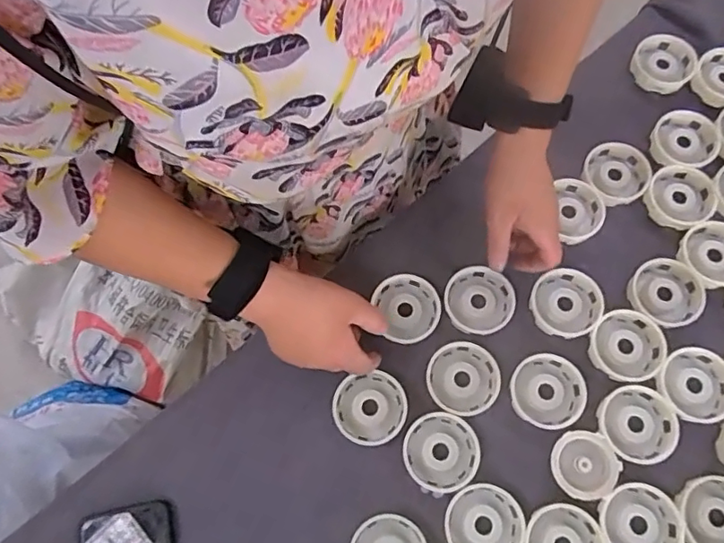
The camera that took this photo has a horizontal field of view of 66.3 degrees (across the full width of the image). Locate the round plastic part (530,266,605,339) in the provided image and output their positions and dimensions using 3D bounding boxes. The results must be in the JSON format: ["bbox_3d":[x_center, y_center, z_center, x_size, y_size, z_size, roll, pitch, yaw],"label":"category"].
[{"bbox_3d":[0.184,0.027,0.502,0.060,0.013,0.063,16,74,4],"label":"round plastic part"}]

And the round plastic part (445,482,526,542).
[{"bbox_3d":[0.099,0.207,0.453,0.061,0.018,0.062,16,73,6],"label":"round plastic part"}]

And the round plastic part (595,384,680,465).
[{"bbox_3d":[0.235,0.129,0.474,0.062,0.010,0.063,20,73,7],"label":"round plastic part"}]

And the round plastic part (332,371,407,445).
[{"bbox_3d":[0.007,0.117,0.474,0.060,0.012,0.059,0,74,0],"label":"round plastic part"}]

